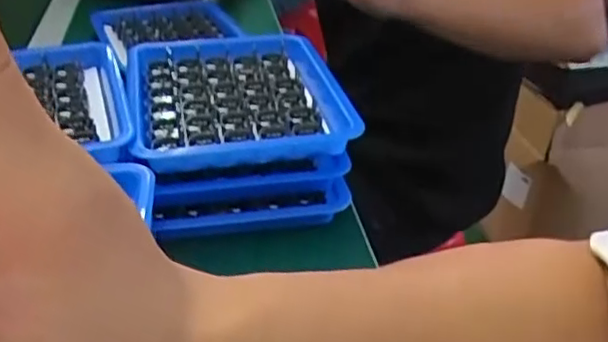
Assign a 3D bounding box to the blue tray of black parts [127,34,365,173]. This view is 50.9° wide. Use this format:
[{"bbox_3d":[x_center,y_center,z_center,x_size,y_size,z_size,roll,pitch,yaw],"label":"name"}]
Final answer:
[{"bbox_3d":[-0.061,-0.067,0.549,0.166,0.029,0.211,-8,32,-12],"label":"blue tray of black parts"}]

